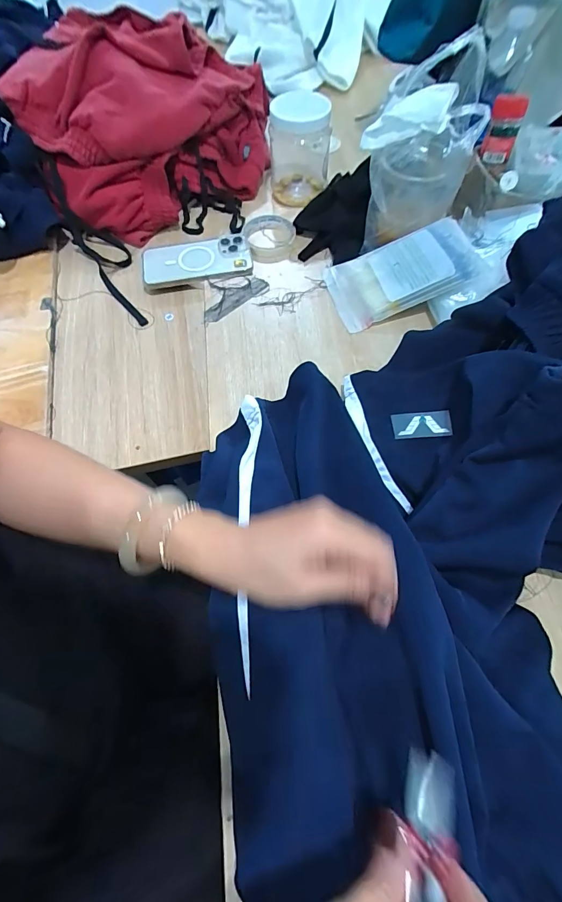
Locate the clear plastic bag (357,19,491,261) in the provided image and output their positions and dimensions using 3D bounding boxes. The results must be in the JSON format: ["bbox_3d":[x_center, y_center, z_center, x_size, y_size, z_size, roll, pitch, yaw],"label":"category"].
[{"bbox_3d":[0.166,-0.362,0.472,0.126,0.190,0.089,10,63,9],"label":"clear plastic bag"}]

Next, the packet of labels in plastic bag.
[{"bbox_3d":[0.150,-0.227,0.484,0.173,0.027,0.110,-22,65,12],"label":"packet of labels in plastic bag"}]

